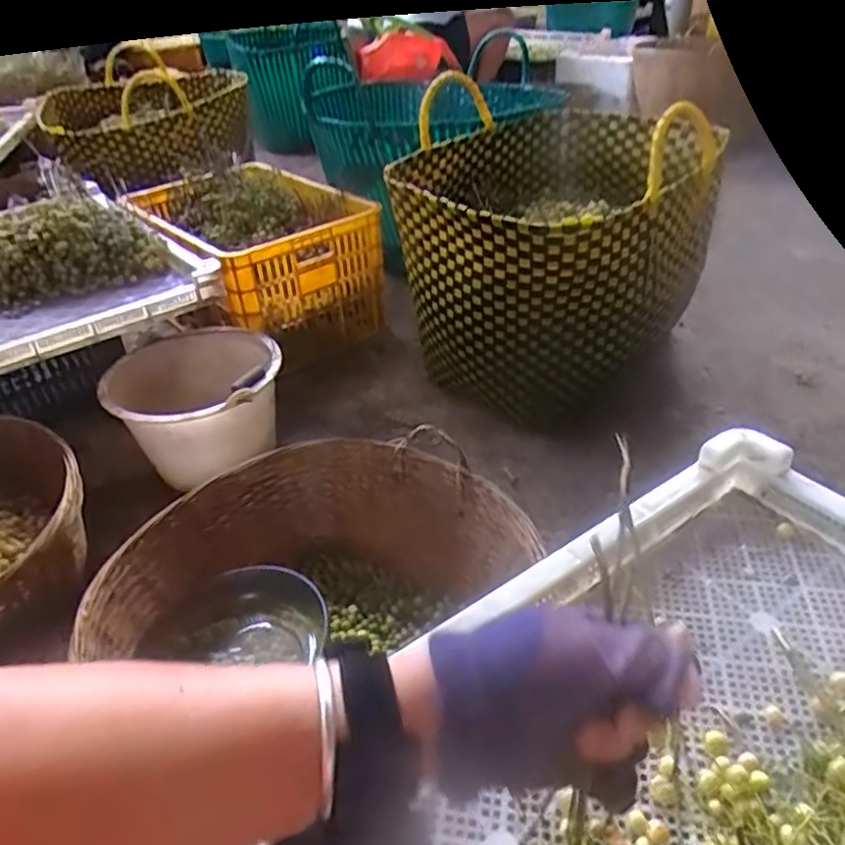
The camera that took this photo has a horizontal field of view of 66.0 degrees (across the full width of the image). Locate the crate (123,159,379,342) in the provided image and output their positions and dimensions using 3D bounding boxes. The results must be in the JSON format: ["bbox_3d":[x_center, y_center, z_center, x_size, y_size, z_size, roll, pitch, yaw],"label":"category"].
[{"bbox_3d":[-0.385,-0.410,1.525,0.371,0.275,0.545,-26,41,-26],"label":"crate"}]

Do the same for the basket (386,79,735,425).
[{"bbox_3d":[0.283,-0.358,1.320,0.646,0.436,0.479,-31,44,-32],"label":"basket"}]

